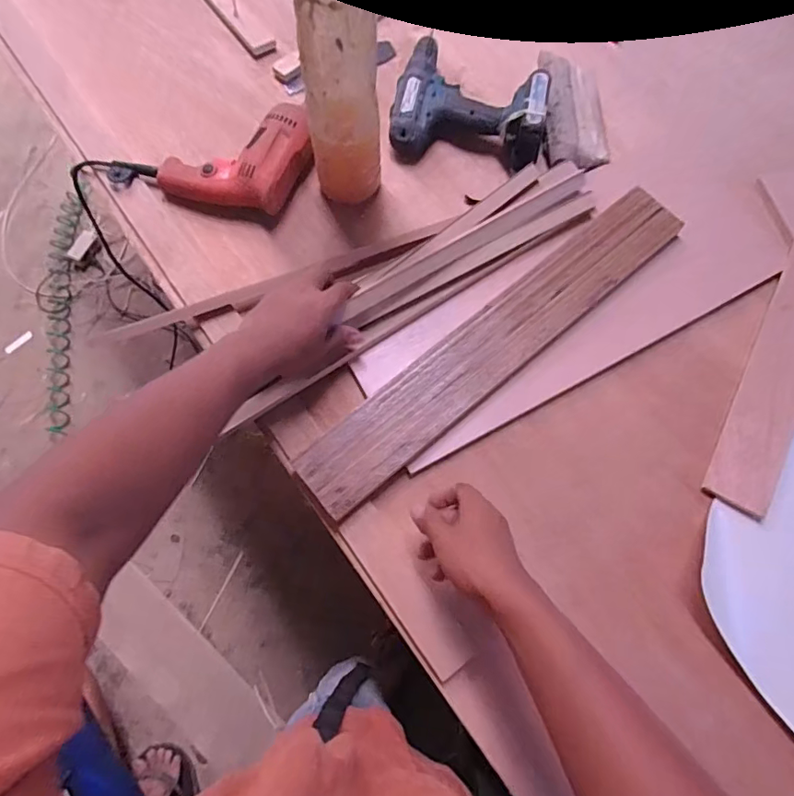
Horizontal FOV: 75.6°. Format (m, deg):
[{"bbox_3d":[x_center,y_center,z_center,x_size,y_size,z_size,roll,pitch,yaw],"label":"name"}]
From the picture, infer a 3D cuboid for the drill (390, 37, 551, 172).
[{"bbox_3d":[0.107,-0.418,0.720,0.213,0.076,0.198,0,70,0],"label":"drill"}]

